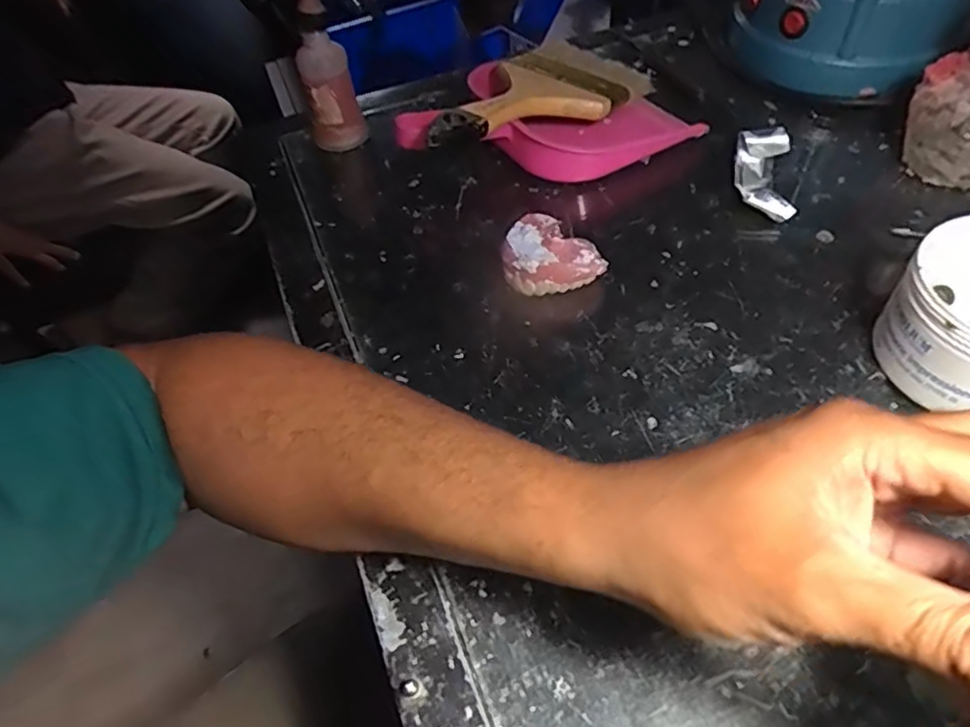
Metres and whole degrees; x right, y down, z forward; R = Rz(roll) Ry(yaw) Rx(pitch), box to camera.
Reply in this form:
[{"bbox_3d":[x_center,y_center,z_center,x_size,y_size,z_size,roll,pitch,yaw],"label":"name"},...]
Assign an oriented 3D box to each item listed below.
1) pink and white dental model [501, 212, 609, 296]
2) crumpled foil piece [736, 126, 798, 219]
[{"bbox_3d":[0.037,-0.069,0.397,0.054,0.027,0.063,-31,55,-18],"label":"pink and white dental model"},{"bbox_3d":[0.187,-0.126,0.427,0.032,0.025,0.071,4,52,8],"label":"crumpled foil piece"}]

